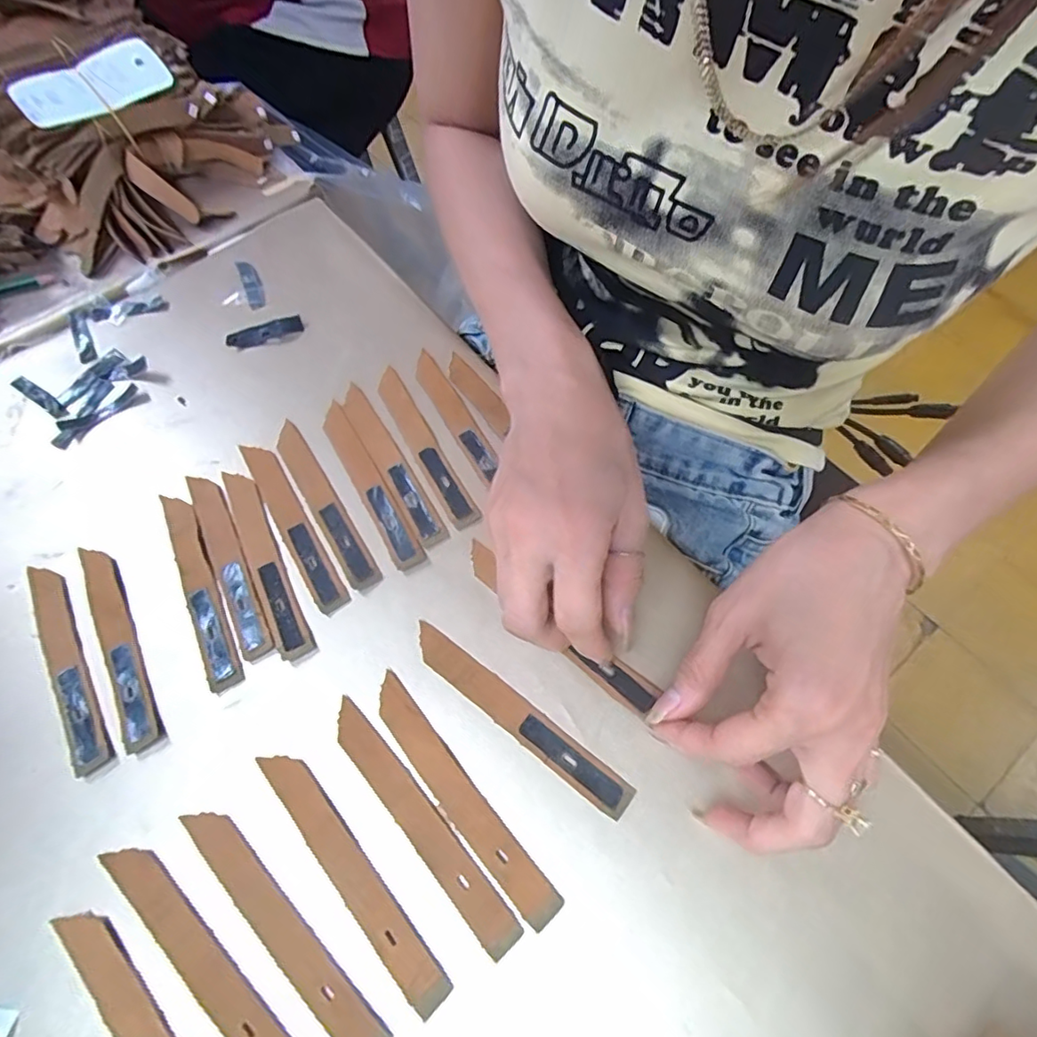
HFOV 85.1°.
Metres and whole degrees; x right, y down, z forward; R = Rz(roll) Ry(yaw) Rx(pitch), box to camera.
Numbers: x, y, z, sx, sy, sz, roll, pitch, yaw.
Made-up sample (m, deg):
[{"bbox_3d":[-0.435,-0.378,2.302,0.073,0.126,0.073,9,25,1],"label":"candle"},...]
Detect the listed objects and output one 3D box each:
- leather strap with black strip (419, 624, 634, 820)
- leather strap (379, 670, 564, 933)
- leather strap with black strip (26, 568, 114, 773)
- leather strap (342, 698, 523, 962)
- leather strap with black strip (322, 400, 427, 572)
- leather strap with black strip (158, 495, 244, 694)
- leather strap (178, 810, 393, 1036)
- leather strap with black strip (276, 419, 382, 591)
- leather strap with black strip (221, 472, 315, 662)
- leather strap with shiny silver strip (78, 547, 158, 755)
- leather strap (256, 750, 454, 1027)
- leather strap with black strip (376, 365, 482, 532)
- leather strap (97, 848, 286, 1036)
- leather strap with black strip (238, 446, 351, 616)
[{"bbox_3d":[-0.002,0.093,0.270,0.125,0.004,0.017,34,70,19],"label":"leather strap with black strip"},{"bbox_3d":[-0.028,0.124,0.255,0.017,0.004,0.124,-39,67,-15],"label":"leather strap"},{"bbox_3d":[-0.236,0.073,0.294,0.018,0.004,0.124,-30,65,-12],"label":"leather strap with black strip"},{"bbox_3d":[-0.045,0.133,0.252,0.017,0.004,0.123,-39,67,-16],"label":"leather strap"},{"bbox_3d":[-0.089,-0.022,0.333,0.017,0.004,0.125,-29,65,-11],"label":"leather strap with black strip"},{"bbox_3d":[-0.176,0.035,0.309,0.017,0.004,0.126,-27,64,-10],"label":"leather strap with black strip"},{"bbox_3d":[-0.101,0.170,0.238,0.124,0.004,0.017,38,71,20],"label":"leather strap"},{"bbox_3d":[-0.115,-0.010,0.328,0.017,0.004,0.124,-31,65,-12],"label":"leather strap with black strip"},{"bbox_3d":[-0.143,0.021,0.314,0.017,0.004,0.127,-27,64,-10],"label":"leather strap with black strip"},{"bbox_3d":[-0.212,0.063,0.297,0.017,0.004,0.124,-30,65,-12],"label":"leather strap with shiny silver strip"},{"bbox_3d":[-0.074,0.151,0.245,0.017,0.004,0.123,-40,67,-16],"label":"leather strap"},{"bbox_3d":[-0.058,-0.046,0.343,0.018,0.004,0.126,-28,64,-10],"label":"leather strap with black strip"},{"bbox_3d":[-0.131,0.183,0.232,0.124,0.004,0.017,35,70,19],"label":"leather strap"},{"bbox_3d":[-0.132,0.002,0.326,0.017,0.004,0.125,-31,65,-12],"label":"leather strap with black strip"}]

